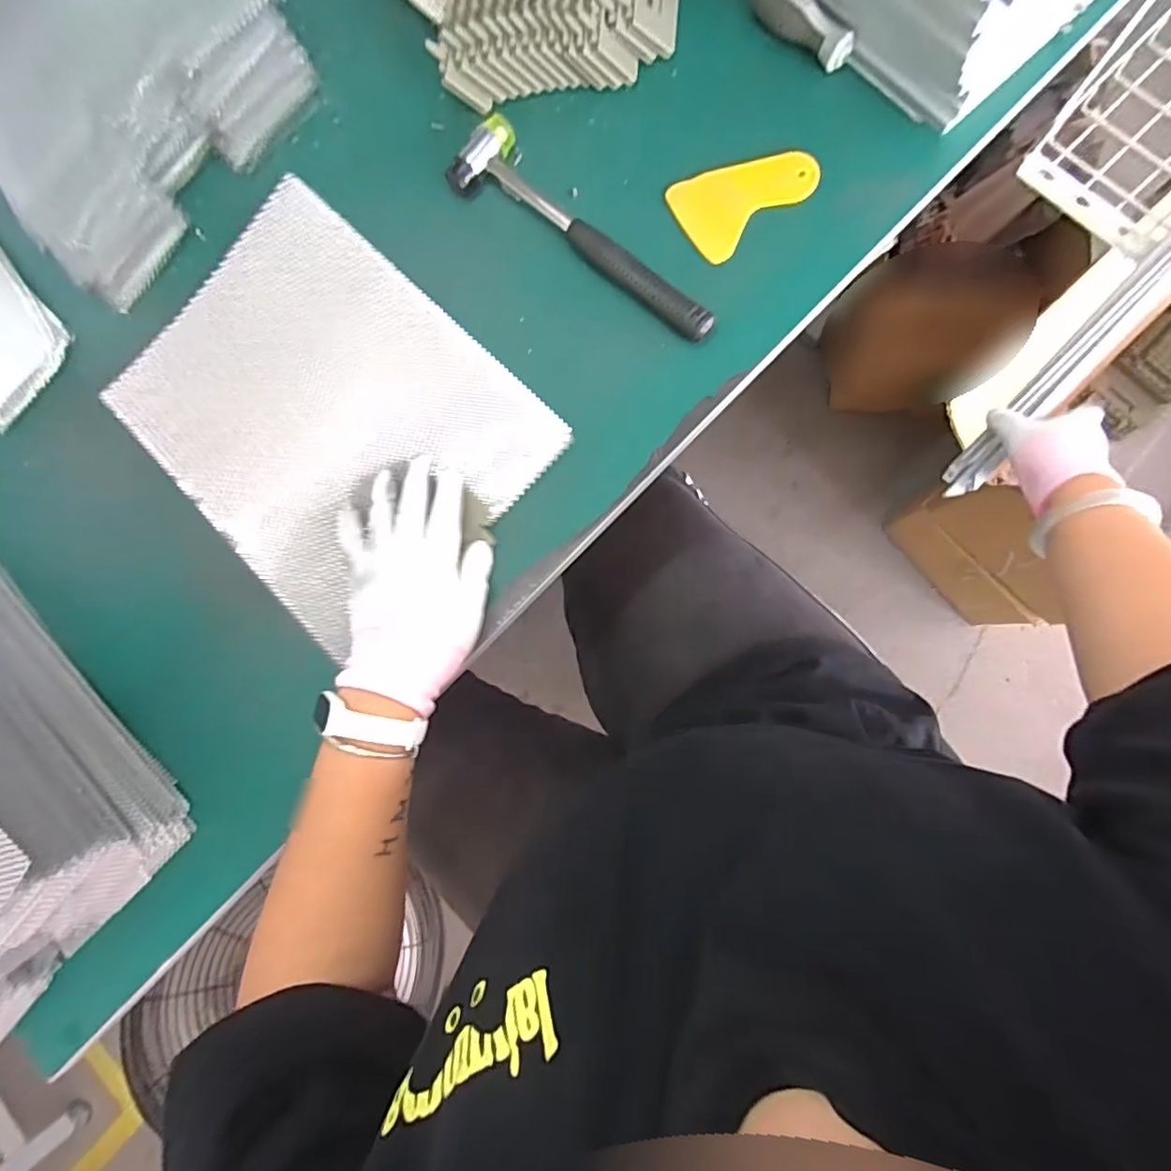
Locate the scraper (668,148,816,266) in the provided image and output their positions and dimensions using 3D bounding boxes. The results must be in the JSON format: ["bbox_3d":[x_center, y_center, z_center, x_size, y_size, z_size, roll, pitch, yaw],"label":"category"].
[{"bbox_3d":[0.119,-0.295,0.433,0.098,0.006,0.070,-32,82,4],"label":"scraper"}]

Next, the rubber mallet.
[{"bbox_3d":[0.004,-0.266,0.434,0.237,0.021,0.055,39,91,9],"label":"rubber mallet"}]

